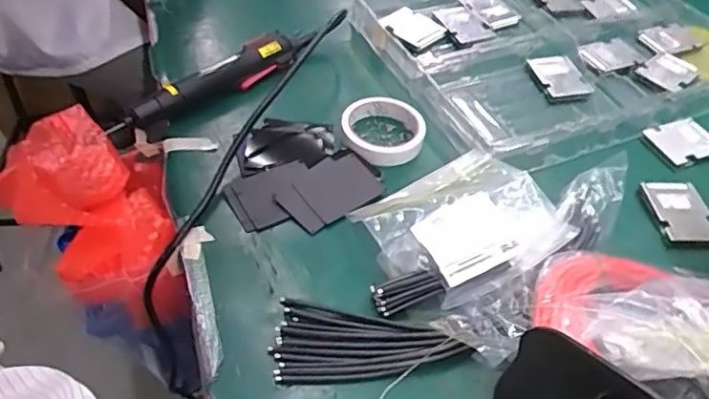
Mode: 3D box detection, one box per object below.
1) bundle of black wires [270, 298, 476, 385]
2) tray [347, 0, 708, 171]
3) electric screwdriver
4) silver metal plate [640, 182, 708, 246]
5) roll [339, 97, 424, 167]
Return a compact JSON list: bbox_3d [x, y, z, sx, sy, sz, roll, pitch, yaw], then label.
[{"bbox_3d":[0.010,0.111,0.472,0.148,0.012,0.072,0,49,-5],"label":"bundle of black wires"},{"bbox_3d":[0.290,-0.218,0.789,0.493,0.040,0.369,-19,53,-21],"label":"tray"},{"bbox_3d":[-0.160,-0.139,0.665,0.257,0.033,0.036,-33,59,-29],"label":"electric screwdriver"},{"bbox_3d":[0.341,0.013,0.601,0.059,0.007,0.078,0,49,-5],"label":"silver metal plate"},{"bbox_3d":[0.031,-0.079,0.642,0.091,0.023,0.091,3,49,-3],"label":"roll"}]

